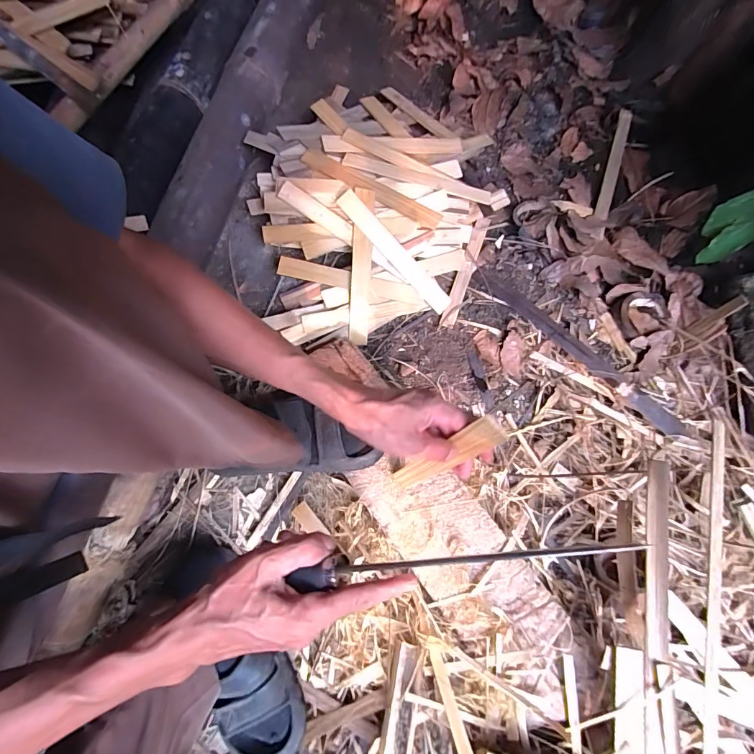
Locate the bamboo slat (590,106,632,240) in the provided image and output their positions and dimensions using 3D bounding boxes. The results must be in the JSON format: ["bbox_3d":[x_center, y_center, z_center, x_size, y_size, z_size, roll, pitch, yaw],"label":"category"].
[{"bbox_3d":[0.428,-0.373,0.740,0.025,0.008,0.290,19,75,4],"label":"bamboo slat"}]

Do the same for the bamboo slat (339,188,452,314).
[{"bbox_3d":[0.029,-0.187,0.623,0.226,0.009,0.031,43,96,-16],"label":"bamboo slat"}]

